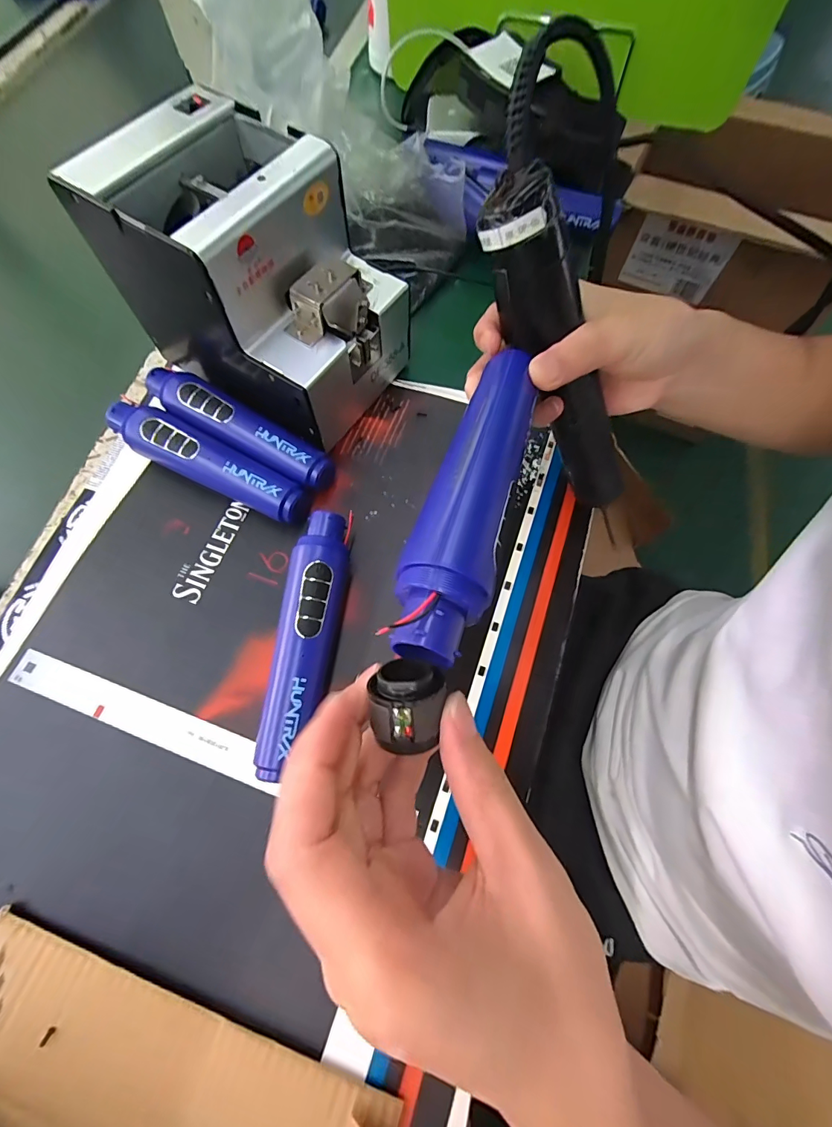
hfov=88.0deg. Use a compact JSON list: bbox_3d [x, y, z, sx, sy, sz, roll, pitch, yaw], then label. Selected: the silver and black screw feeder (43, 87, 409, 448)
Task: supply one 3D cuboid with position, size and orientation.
[{"bbox_3d":[-0.107,-0.201,0.325,0.163,0.161,0.128,33,73,12],"label":"silver and black screw feeder"}]

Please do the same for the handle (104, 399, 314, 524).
[{"bbox_3d":[-0.165,-0.079,0.339,0.171,0.042,0.036,27,72,10],"label":"handle"}]

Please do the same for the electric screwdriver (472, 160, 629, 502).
[{"bbox_3d":[0.091,-0.114,0.261,0.033,0.202,0.030,16,64,46],"label":"electric screwdriver"}]

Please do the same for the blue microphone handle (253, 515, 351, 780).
[{"bbox_3d":[-0.071,0.048,0.287,0.035,0.040,0.167,6,69,3],"label":"blue microphone handle"}]

